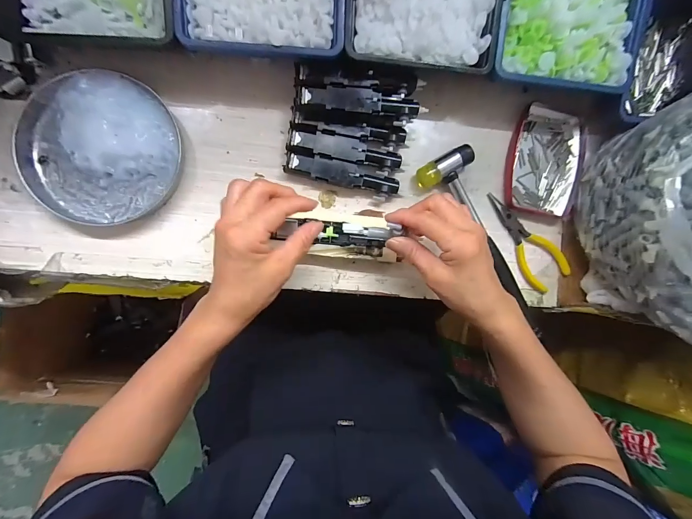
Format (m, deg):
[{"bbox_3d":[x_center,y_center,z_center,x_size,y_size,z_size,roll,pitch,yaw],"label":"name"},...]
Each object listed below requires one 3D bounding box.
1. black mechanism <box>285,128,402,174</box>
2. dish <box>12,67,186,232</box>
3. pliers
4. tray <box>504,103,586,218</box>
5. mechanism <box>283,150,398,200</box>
[{"bbox_3d":[0.000,-0.113,0.329,0.118,0.022,0.025,11,90,-7],"label":"black mechanism"},{"bbox_3d":[-0.241,-0.109,0.299,0.142,0.024,0.140,0,92,-7],"label":"dish"},{"bbox_3d":[0.205,-0.023,0.355,0.047,0.009,0.126,-35,95,-5],"label":"pliers"},{"bbox_3d":[0.226,-0.114,0.354,0.084,0.017,0.123,10,90,-7],"label":"tray"},{"bbox_3d":[-0.003,-0.088,0.329,0.118,0.020,0.025,14,90,-7],"label":"mechanism"}]

